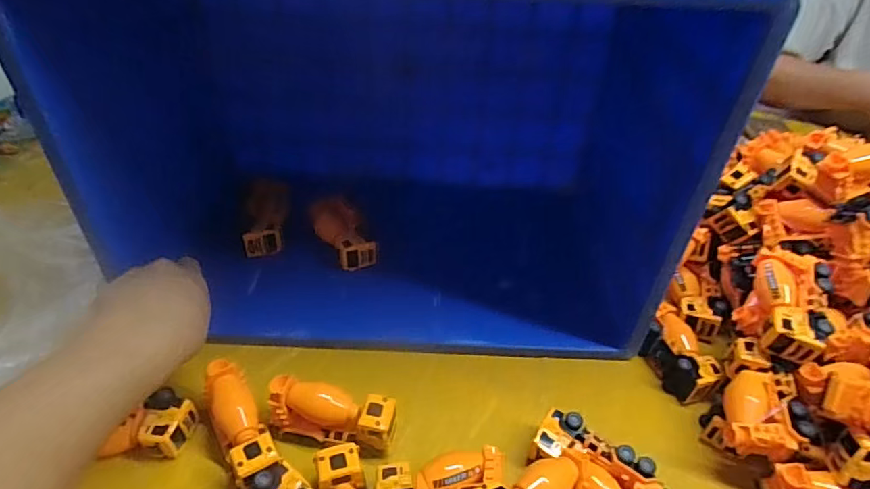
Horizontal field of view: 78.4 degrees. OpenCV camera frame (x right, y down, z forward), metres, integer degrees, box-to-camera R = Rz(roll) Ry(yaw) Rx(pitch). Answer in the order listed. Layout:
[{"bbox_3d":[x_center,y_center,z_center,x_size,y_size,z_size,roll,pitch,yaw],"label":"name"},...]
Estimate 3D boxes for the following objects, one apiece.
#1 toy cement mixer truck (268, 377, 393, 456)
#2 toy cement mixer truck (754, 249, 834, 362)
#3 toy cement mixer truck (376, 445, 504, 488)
[{"bbox_3d":[-0.084,0.144,0.445,0.103,0.053,0.033,9,41,6],"label":"toy cement mixer truck"},{"bbox_3d":[0.313,0.052,0.472,0.059,0.041,0.099,20,43,19],"label":"toy cement mixer truck"},{"bbox_3d":[0.005,0.186,0.412,0.102,0.032,0.048,-8,42,-13],"label":"toy cement mixer truck"}]

